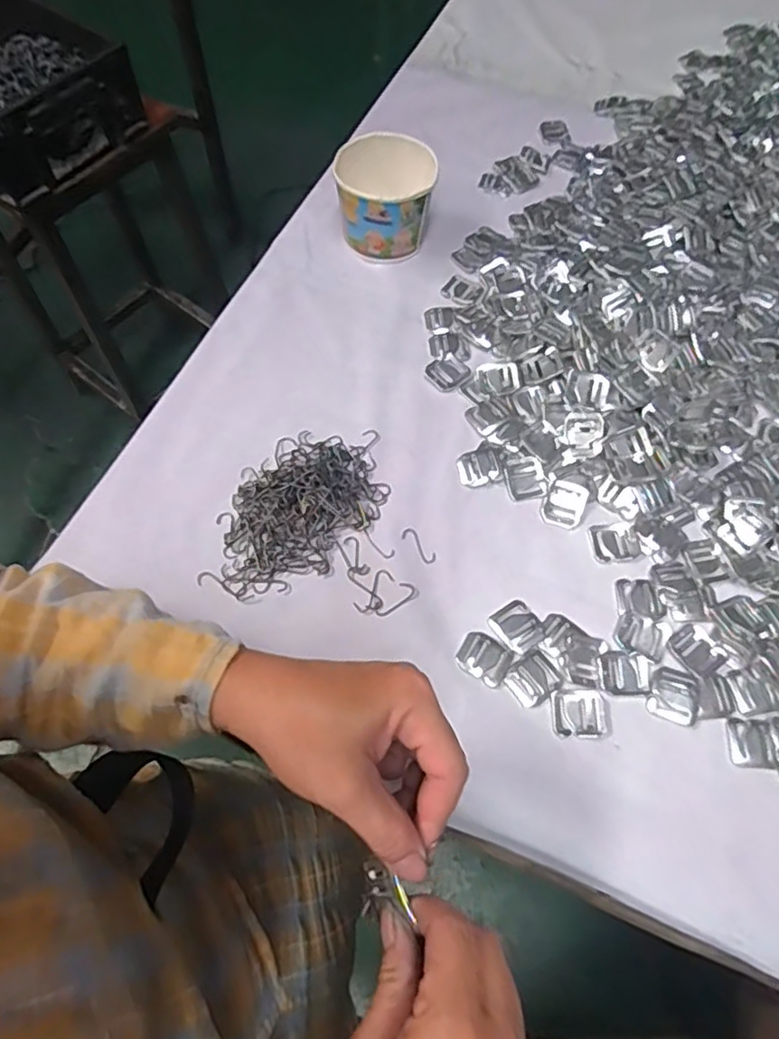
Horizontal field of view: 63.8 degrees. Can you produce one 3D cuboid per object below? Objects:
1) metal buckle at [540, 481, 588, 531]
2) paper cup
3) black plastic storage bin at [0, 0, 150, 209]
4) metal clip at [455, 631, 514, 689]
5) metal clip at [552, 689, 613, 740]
[{"bbox_3d":[0.137,-0.011,0.486,0.030,0.009,0.036,24,65,10],"label":"metal buckle"},{"bbox_3d":[-0.004,-0.299,0.586,0.089,0.076,0.085,1,63,-1],"label":"paper cup"},{"bbox_3d":[-0.561,-0.609,0.870,0.338,0.117,0.260,38,68,16],"label":"black plastic storage bin"},{"bbox_3d":[0.066,0.096,0.432,0.035,0.004,0.028,32,67,14],"label":"metal clip"},{"bbox_3d":[0.129,0.131,0.418,0.038,0.005,0.030,-2,63,-2],"label":"metal clip"}]

